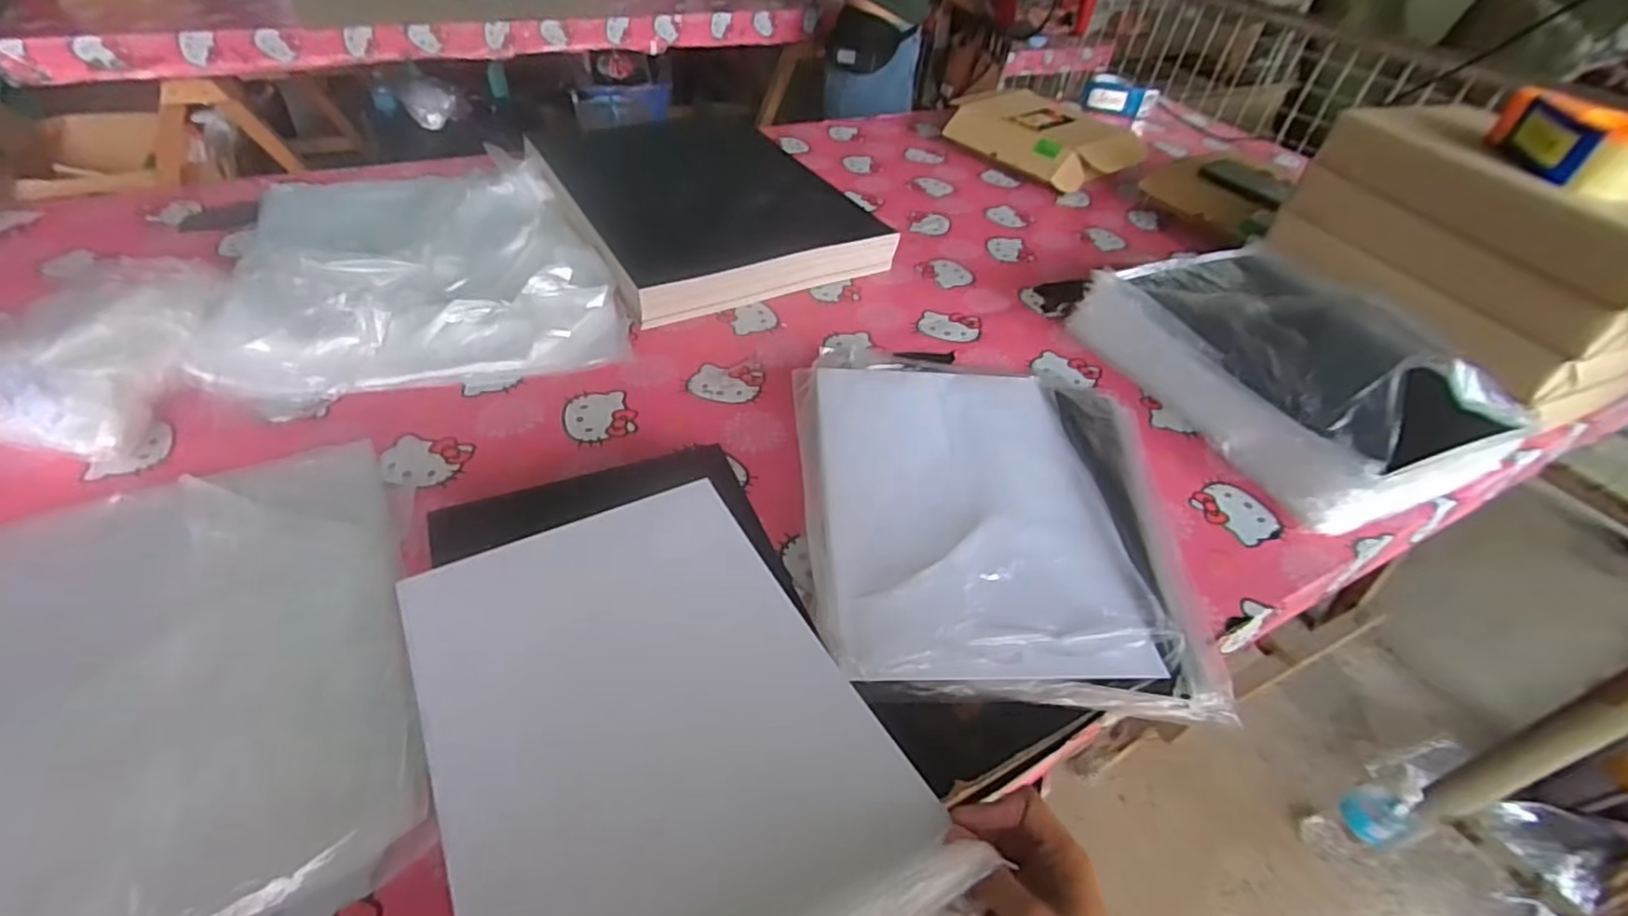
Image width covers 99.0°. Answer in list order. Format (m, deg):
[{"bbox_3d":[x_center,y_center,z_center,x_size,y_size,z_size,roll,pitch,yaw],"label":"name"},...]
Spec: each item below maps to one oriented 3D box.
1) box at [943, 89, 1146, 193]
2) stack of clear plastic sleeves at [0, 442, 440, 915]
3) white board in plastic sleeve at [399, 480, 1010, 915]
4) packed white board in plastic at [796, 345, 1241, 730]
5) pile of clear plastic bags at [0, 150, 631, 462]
[{"bbox_3d":[0.439,-0.627,1.352,0.256,0.085,0.357,-27,52,-30],"label":"box"},{"bbox_3d":[-0.466,0.157,0.493,0.323,0.020,0.410,-16,47,-22],"label":"stack of clear plastic sleeves"},{"bbox_3d":[-0.094,0.177,0.436,0.264,0.060,0.402,-17,48,-23],"label":"white board in plastic sleeve"},{"bbox_3d":[0.164,0.031,0.665,0.348,0.033,0.411,4,43,-2],"label":"packed white board in plastic"},{"bbox_3d":[-0.591,-0.245,0.847,0.596,0.089,0.534,-17,48,-23],"label":"pile of clear plastic bags"}]

